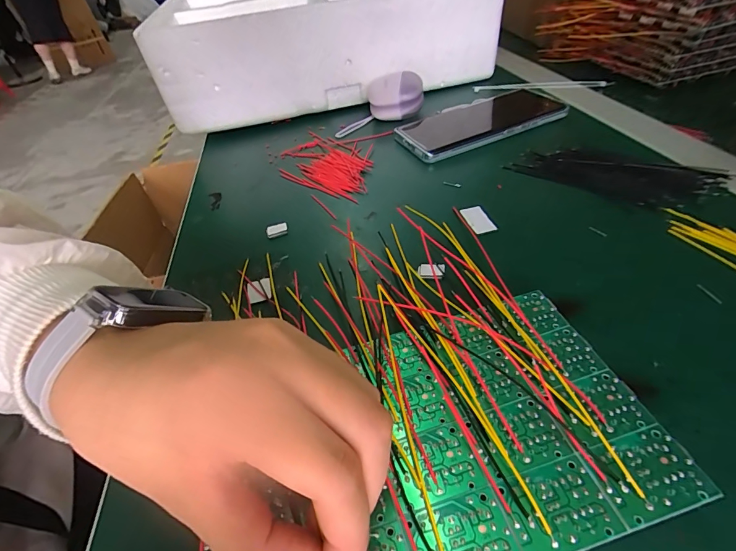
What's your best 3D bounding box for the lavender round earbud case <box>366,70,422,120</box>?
[{"bbox_3d":[0.030,-0.196,0.403,0.061,0.036,0.048,2,44,10],"label":"lavender round earbud case"}]

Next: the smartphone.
[{"bbox_3d":[0.109,-0.155,0.365,0.159,0.011,0.084,-20,45,-12],"label":"smartphone"}]

